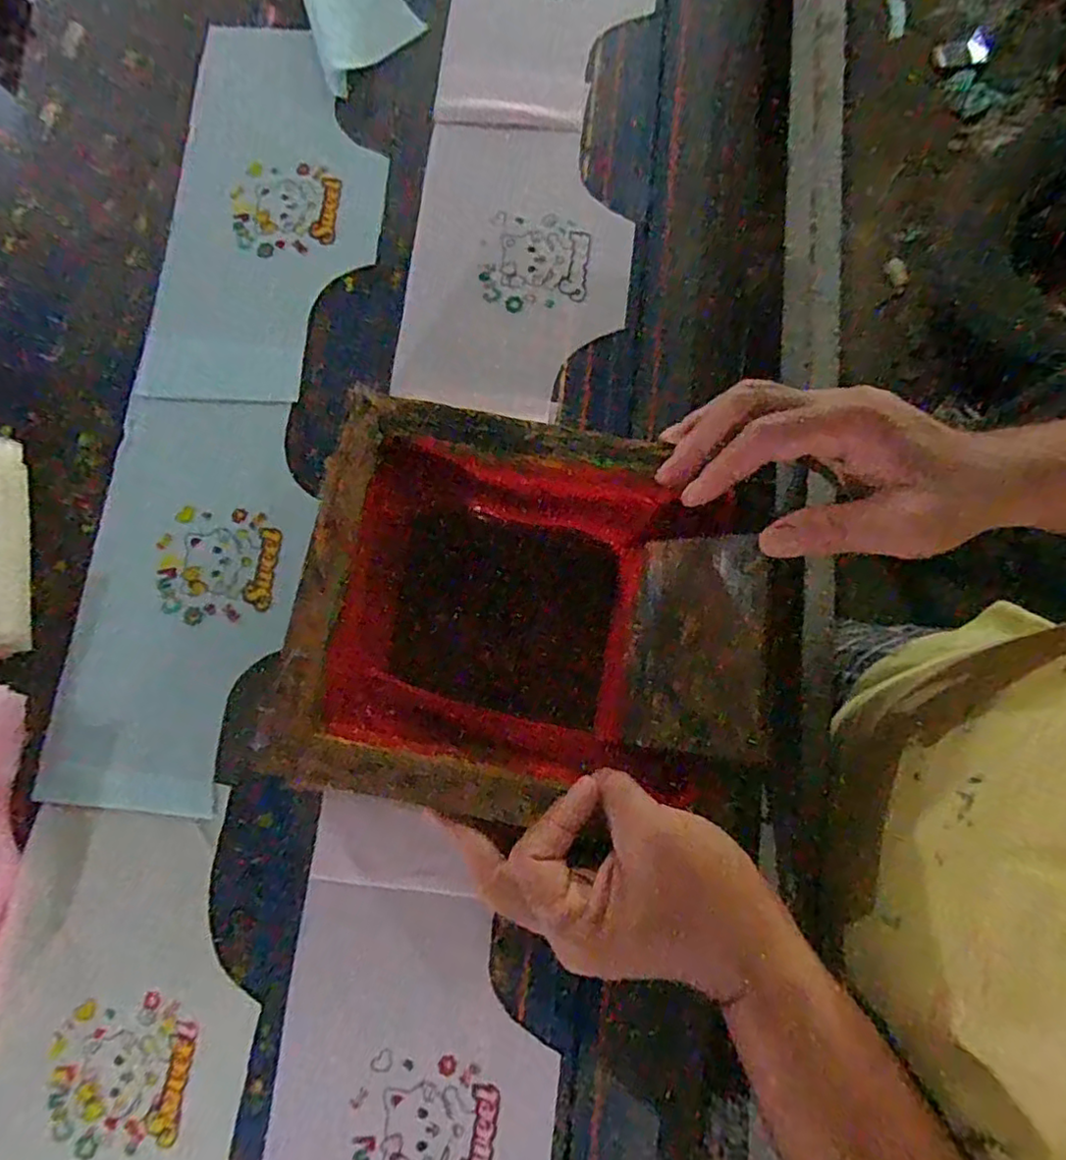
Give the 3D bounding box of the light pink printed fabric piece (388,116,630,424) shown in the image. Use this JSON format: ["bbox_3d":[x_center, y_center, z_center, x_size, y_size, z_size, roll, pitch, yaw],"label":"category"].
[{"bbox_3d":[-0.009,-0.226,0.443,0.152,0.007,0.226,6,78,3],"label":"light pink printed fabric piece"}]

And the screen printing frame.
[{"bbox_3d":[0.011,0.022,0.375,0.289,0.058,0.224,10,78,3],"label":"screen printing frame"}]

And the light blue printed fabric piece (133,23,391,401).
[{"bbox_3d":[-0.190,-0.278,0.458,0.157,0.005,0.308,3,78,2],"label":"light blue printed fabric piece"}]

